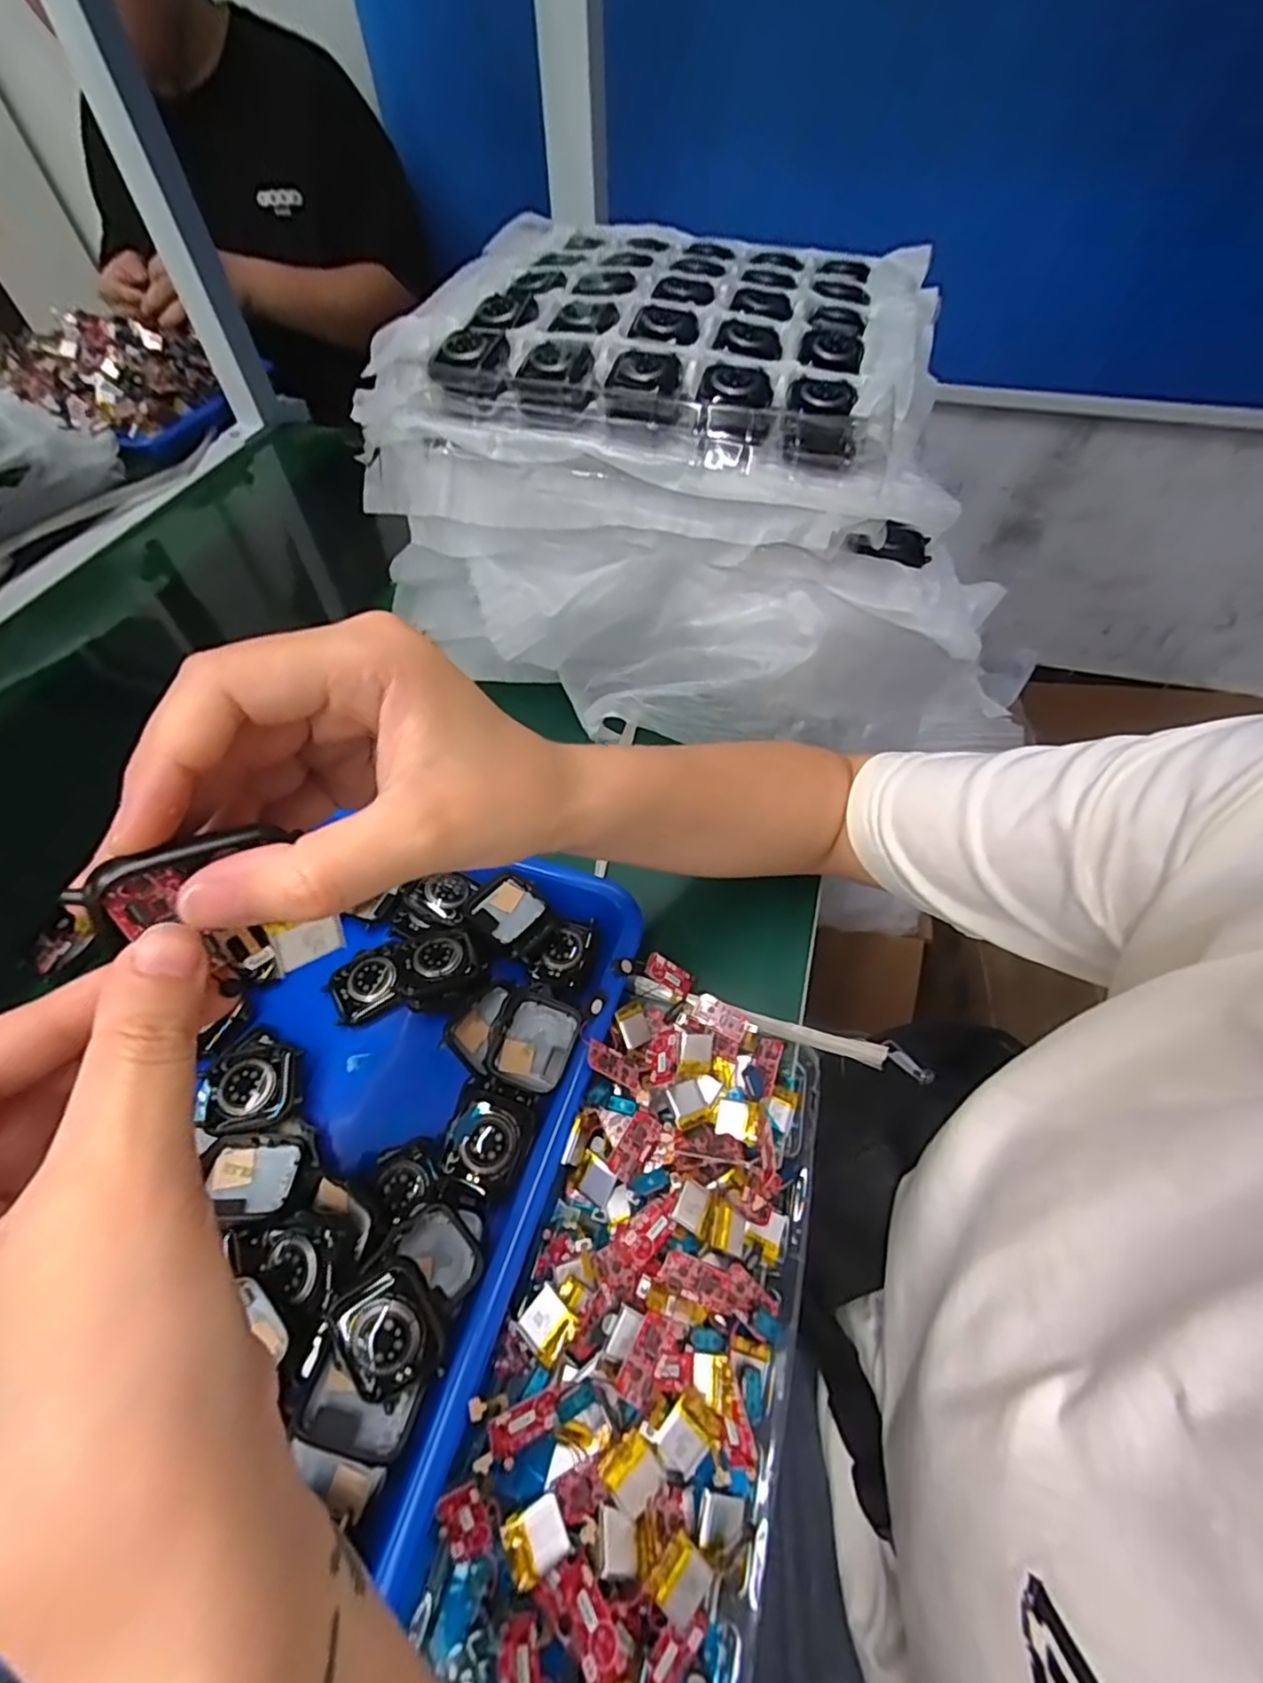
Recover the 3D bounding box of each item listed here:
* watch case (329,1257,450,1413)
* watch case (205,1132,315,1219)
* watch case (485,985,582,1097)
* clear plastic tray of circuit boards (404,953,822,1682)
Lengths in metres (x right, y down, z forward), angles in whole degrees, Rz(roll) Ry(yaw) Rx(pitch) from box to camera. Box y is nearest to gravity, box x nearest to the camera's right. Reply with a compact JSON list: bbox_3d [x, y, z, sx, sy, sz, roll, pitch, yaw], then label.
[{"bbox_3d":[-0.091,0.183,0.236,0.036,0.012,0.042,-31,87,-15],"label":"watch case"},{"bbox_3d":[-0.164,0.146,0.275,0.044,0.011,0.036,-3,42,-7],"label":"watch case"},{"bbox_3d":[-0.046,0.095,0.302,0.036,0.012,0.044,17,57,13],"label":"watch case"},{"bbox_3d":[0.014,0.186,0.264,0.113,0.041,0.272,15,57,11],"label":"clear plastic tray of circuit boards"}]

